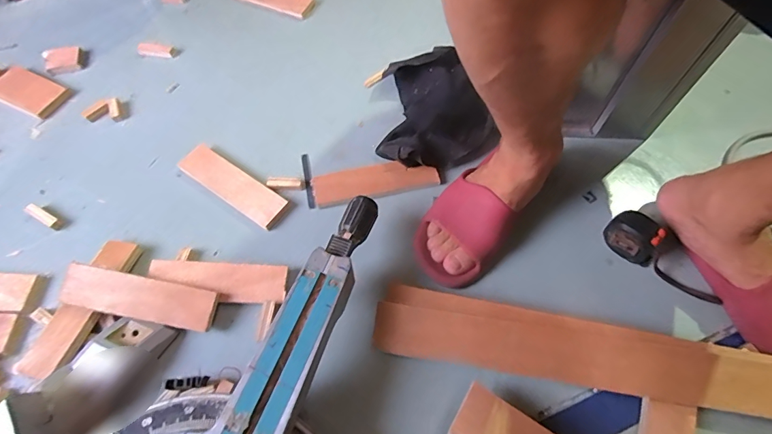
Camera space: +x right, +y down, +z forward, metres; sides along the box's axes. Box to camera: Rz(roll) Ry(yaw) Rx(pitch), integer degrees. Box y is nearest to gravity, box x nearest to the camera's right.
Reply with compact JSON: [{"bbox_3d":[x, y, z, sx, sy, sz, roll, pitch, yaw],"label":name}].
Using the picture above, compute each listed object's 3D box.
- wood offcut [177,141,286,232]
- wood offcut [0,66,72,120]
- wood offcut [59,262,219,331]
[{"bbox_3d":[-0.234,-0.049,0.622,0.186,0.019,0.055,32,65,15],"label":"wood offcut"},{"bbox_3d":[-0.641,-0.227,0.728,0.138,0.014,0.079,21,62,9],"label":"wood offcut"},{"bbox_3d":[-0.306,0.101,0.511,0.179,0.010,0.053,12,85,-3],"label":"wood offcut"}]

